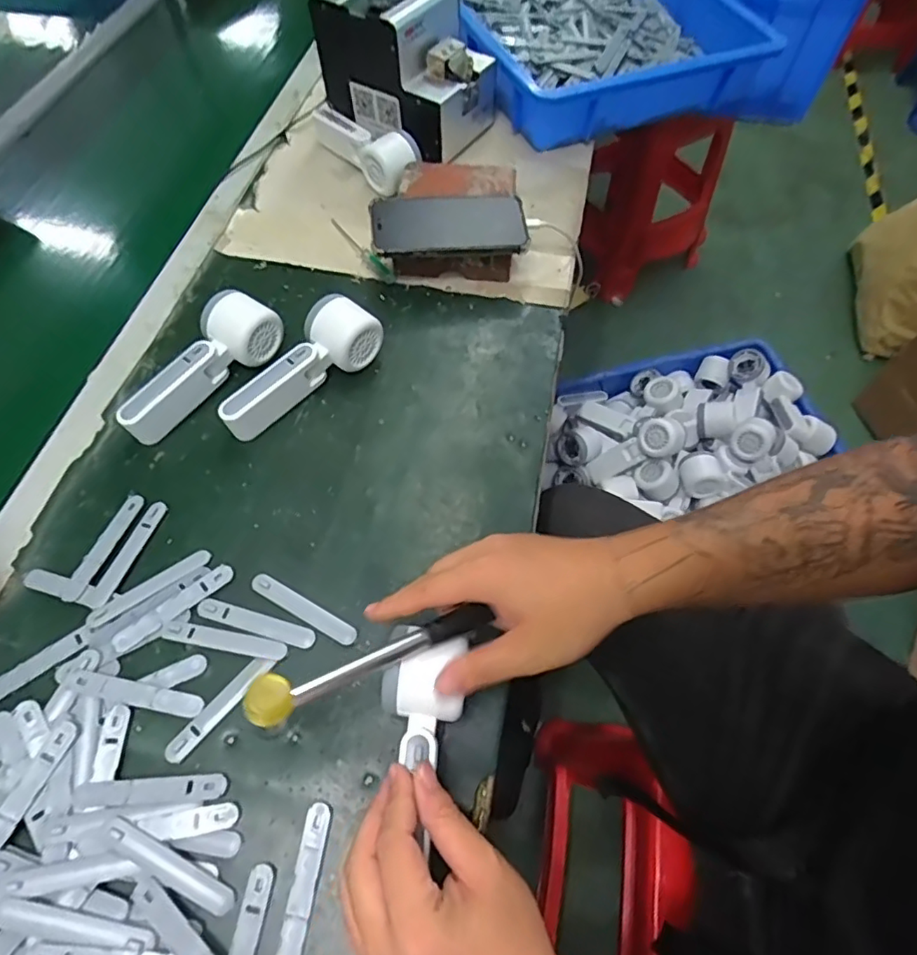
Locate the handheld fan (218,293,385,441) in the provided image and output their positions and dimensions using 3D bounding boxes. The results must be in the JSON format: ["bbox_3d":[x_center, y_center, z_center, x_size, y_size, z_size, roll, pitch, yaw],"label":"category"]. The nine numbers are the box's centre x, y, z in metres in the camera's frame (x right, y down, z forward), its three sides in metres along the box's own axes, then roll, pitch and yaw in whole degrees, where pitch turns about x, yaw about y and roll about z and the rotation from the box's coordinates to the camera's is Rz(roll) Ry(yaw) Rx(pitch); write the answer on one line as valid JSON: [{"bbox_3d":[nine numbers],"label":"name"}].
[{"bbox_3d":[-0.148,-0.102,0.519,0.166,0.054,0.052,-39,68,-19],"label":"handheld fan"}]

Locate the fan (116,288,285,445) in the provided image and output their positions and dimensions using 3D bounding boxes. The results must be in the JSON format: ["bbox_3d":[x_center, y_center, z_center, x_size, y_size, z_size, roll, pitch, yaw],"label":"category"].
[{"bbox_3d":[-0.242,-0.105,0.519,0.054,0.053,0.164,38,67,19],"label":"fan"}]

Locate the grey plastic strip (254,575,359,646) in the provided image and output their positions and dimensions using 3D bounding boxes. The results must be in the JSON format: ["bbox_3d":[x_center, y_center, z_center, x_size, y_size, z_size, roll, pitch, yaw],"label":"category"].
[{"bbox_3d":[-0.121,0.103,0.438,0.094,0.004,0.015,28,65,11],"label":"grey plastic strip"}]

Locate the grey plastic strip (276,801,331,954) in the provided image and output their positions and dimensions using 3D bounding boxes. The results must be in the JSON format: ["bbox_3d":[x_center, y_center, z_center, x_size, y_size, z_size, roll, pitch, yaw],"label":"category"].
[{"bbox_3d":[-0.098,0.259,0.351,0.015,0.004,0.094,7,61,4],"label":"grey plastic strip"}]

